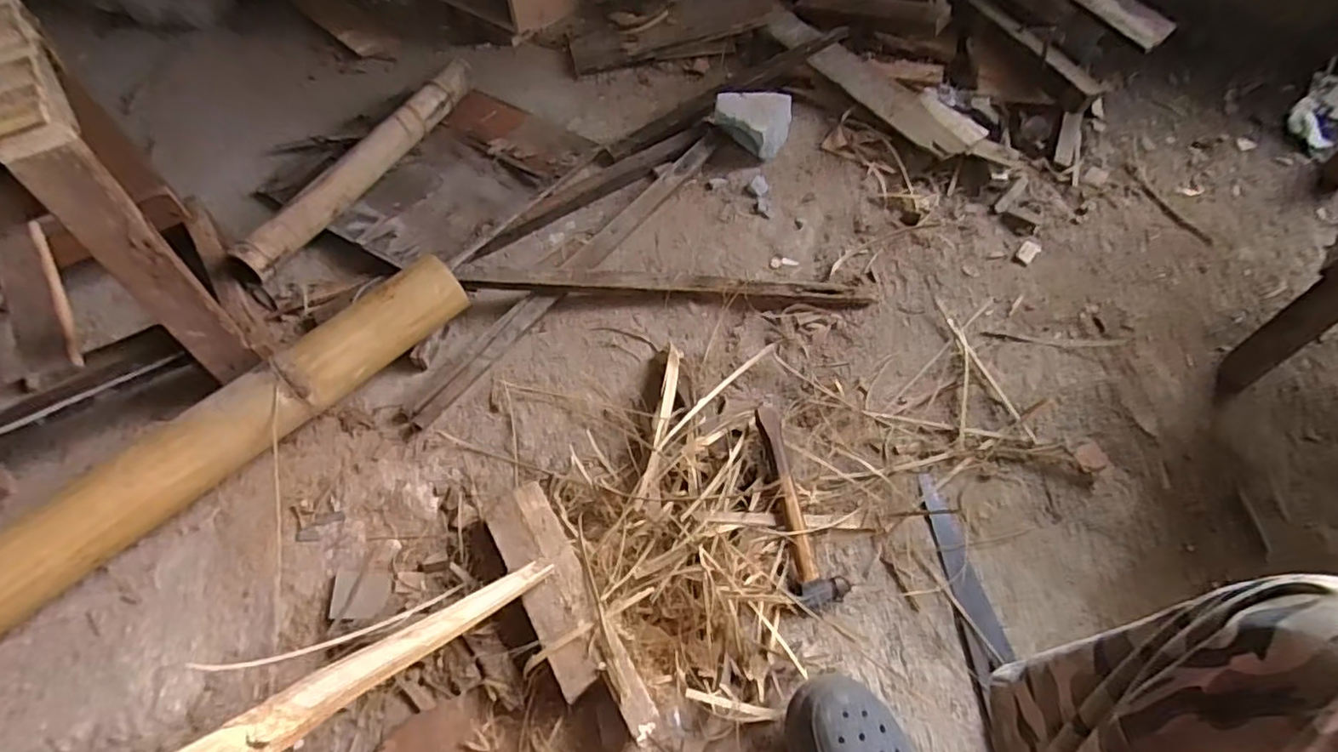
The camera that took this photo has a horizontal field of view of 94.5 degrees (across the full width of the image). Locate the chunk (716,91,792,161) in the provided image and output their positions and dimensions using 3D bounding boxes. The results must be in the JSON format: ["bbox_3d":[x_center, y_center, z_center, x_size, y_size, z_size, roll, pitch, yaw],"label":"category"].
[{"bbox_3d":[0.147,-0.450,1.095,0.135,0.075,0.121,7,62,5],"label":"chunk"}]

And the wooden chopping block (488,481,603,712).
[{"bbox_3d":[-0.136,0.243,0.732,0.077,0.050,0.240,-29,65,-13],"label":"wooden chopping block"}]

